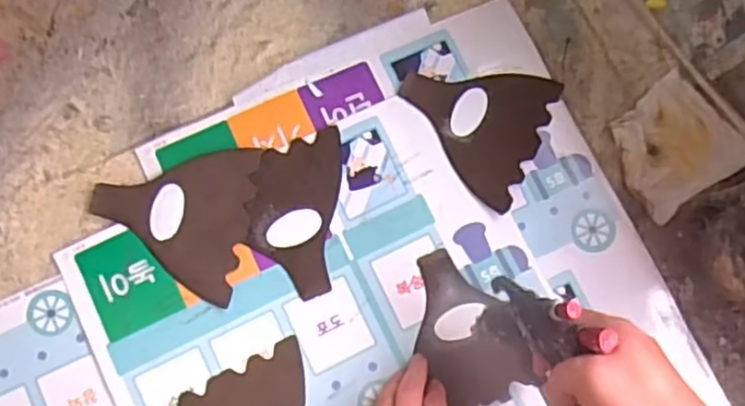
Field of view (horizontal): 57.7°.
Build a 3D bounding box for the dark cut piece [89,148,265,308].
[{"bbox_3d":[-0.175,0.009,0.591,0.133,0.008,0.132,10,80,2],"label":"dark cut piece"}]

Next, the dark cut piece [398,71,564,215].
[{"bbox_3d":[0.089,-0.078,0.618,0.132,0.005,0.129,26,77,3],"label":"dark cut piece"}]

